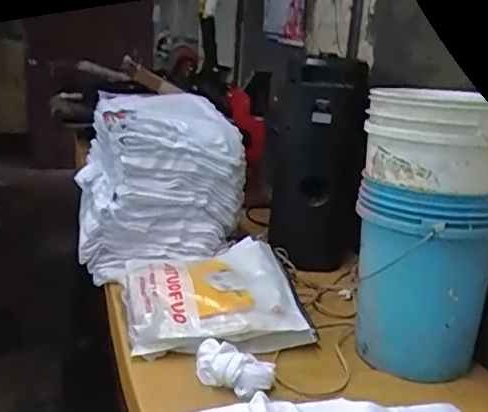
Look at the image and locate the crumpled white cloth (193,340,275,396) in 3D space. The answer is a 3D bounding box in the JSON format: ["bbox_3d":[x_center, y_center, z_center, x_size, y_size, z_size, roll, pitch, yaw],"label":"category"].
[{"bbox_3d":[-0.027,0.320,1.106,0.167,0.069,0.061,12,20,21],"label":"crumpled white cloth"}]

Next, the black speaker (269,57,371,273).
[{"bbox_3d":[0.224,-0.132,1.705,0.276,0.594,0.236,9,19,14],"label":"black speaker"}]

